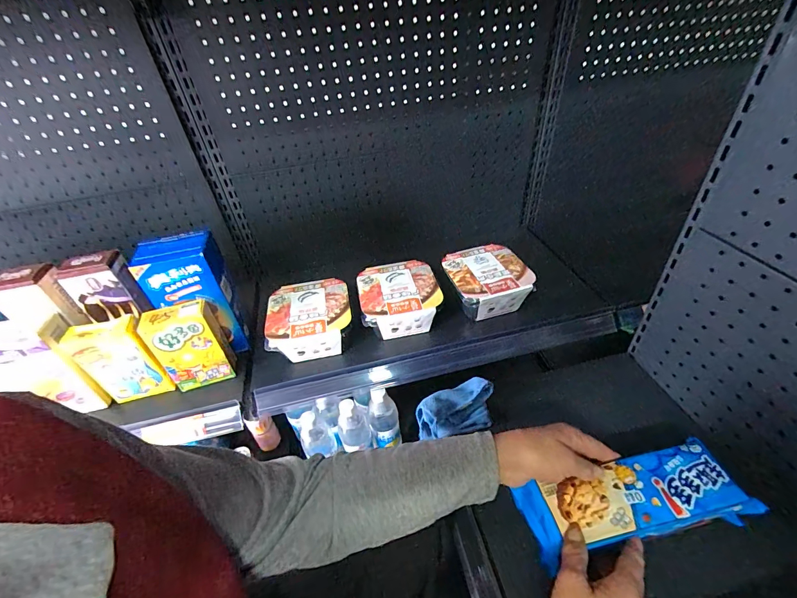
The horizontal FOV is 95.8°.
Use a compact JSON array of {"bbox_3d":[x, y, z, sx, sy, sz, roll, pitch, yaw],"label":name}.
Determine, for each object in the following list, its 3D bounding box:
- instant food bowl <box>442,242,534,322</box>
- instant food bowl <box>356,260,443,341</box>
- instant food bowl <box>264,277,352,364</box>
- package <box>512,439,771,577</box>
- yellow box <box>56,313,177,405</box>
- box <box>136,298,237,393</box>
[{"bbox_3d":[0.176,-0.033,0.725,0.147,0.072,0.153,-13,40,-9],"label":"instant food bowl"},{"bbox_3d":[0.000,0.004,0.706,0.146,0.080,0.149,-3,40,3],"label":"instant food bowl"},{"bbox_3d":[-0.162,0.043,0.680,0.146,0.083,0.148,-11,40,-6],"label":"instant food bowl"},{"bbox_3d":[0.250,0.218,0.390,0.222,0.040,0.075,-11,40,-4],"label":"package"},{"bbox_3d":[-0.436,0.099,0.576,0.096,0.147,0.038,-14,41,-10],"label":"yellow box"},{"bbox_3d":[-0.341,0.078,0.595,0.097,0.152,0.051,-20,42,-16],"label":"box"}]

